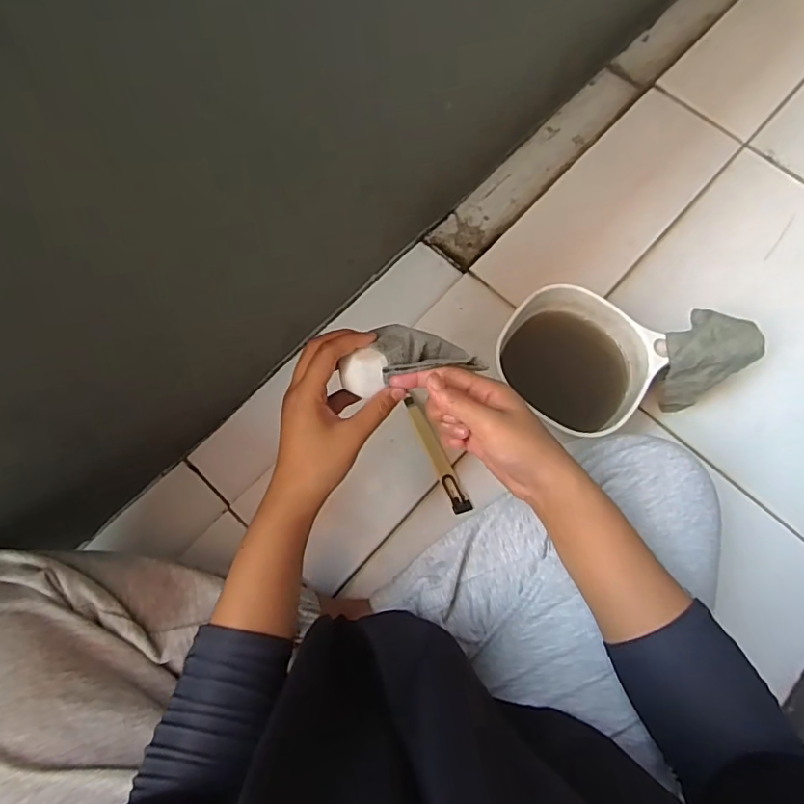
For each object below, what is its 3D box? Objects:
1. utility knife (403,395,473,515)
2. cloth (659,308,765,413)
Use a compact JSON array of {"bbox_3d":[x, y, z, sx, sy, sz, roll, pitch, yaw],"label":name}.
[{"bbox_3d":[0.038,0.058,0.611,0.019,0.008,0.137,-24,73,-6],"label":"utility knife"},{"bbox_3d":[0.310,-0.043,0.584,0.095,0.105,0.071,-40,78,-12],"label":"cloth"}]

